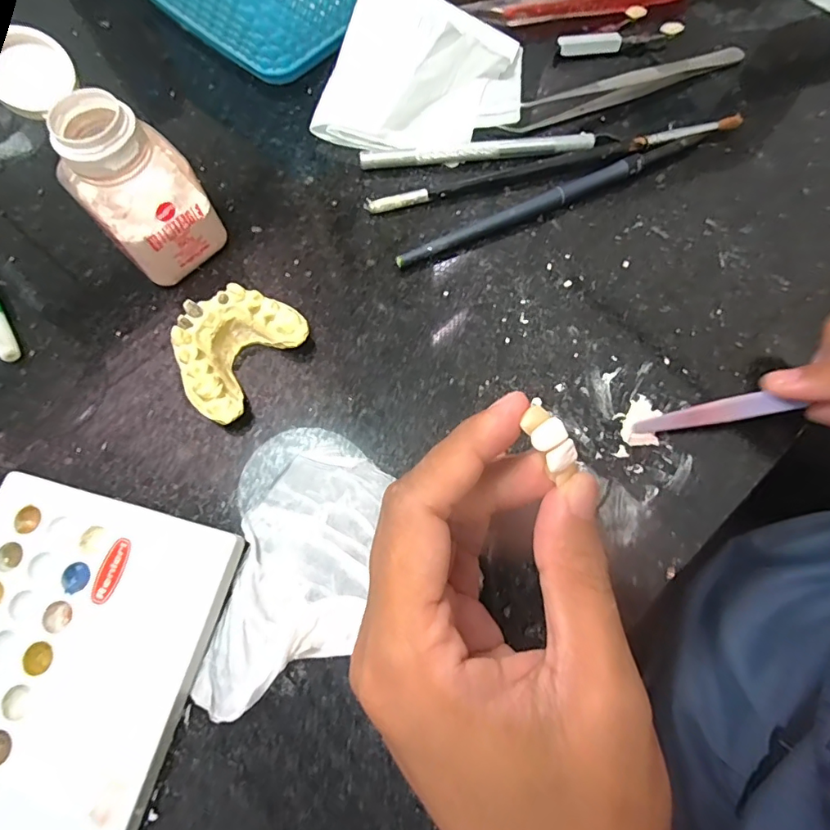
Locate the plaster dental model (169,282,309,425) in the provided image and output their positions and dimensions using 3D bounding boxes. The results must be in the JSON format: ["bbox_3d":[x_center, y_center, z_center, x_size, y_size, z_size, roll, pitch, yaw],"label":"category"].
[{"bbox_3d":[-0.074,-0.027,0.205,0.038,0.025,0.054,35,75,10],"label":"plaster dental model"}]

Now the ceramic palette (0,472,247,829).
[{"bbox_3d":[-0.129,0.102,0.165,0.094,0.014,0.150,15,72,4],"label":"ceramic palette"}]

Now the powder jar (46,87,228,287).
[{"bbox_3d":[-0.109,-0.089,0.203,0.043,0.066,0.035,-38,76,-12],"label":"powder jar"}]

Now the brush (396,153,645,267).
[{"bbox_3d":[0.050,-0.096,0.234,0.127,0.011,0.008,-24,74,-9],"label":"brush"}]

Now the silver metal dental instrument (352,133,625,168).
[{"bbox_3d":[0.036,-0.131,0.246,0.123,0.006,0.008,-5,72,-3],"label":"silver metal dental instrument"}]

